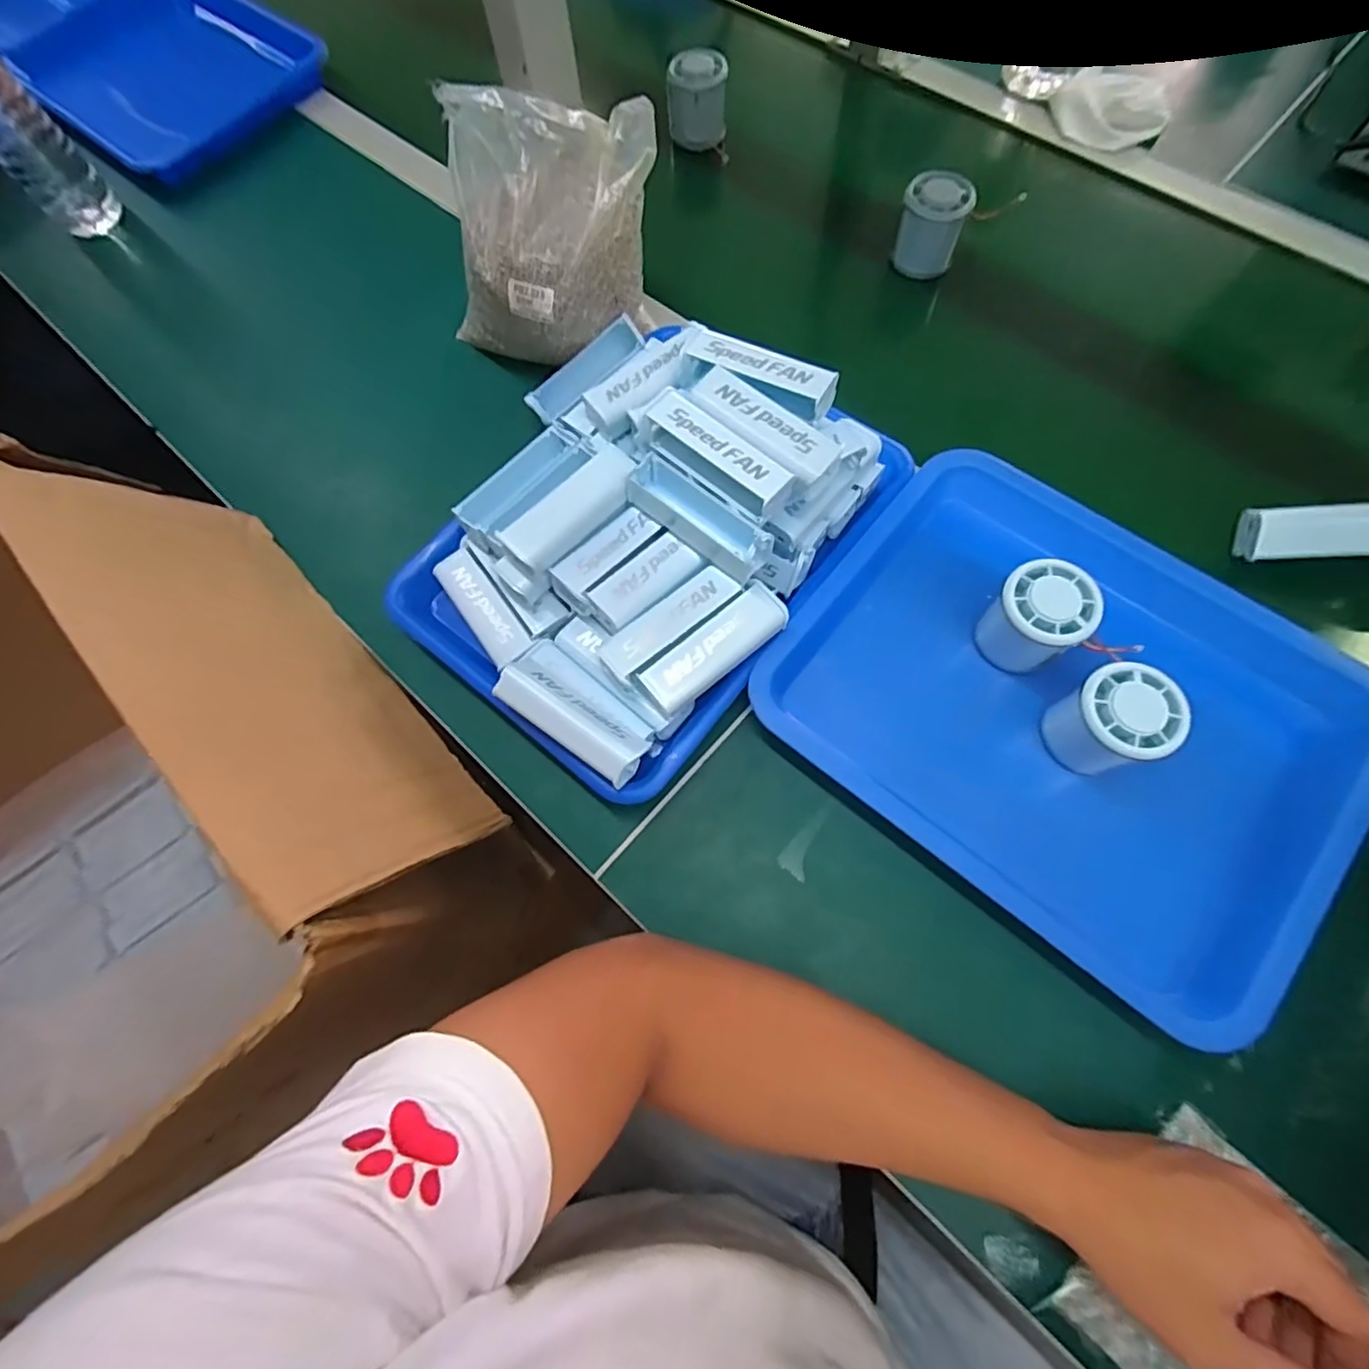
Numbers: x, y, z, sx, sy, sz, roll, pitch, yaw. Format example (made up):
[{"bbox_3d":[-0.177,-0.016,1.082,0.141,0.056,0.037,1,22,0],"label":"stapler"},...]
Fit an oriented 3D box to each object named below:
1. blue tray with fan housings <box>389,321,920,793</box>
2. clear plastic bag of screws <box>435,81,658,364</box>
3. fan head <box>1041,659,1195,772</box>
[{"bbox_3d":[-0.036,-0.118,0.429,0.259,0.096,0.313,35,74,14],"label":"blue tray with fan housings"},{"bbox_3d":[-0.103,-0.338,0.485,0.160,0.087,0.162,7,111,1],"label":"clear plastic bag of screws"},{"bbox_3d":[0.258,0.024,0.388,0.050,0.061,0.056,-32,71,-10],"label":"fan head"}]

